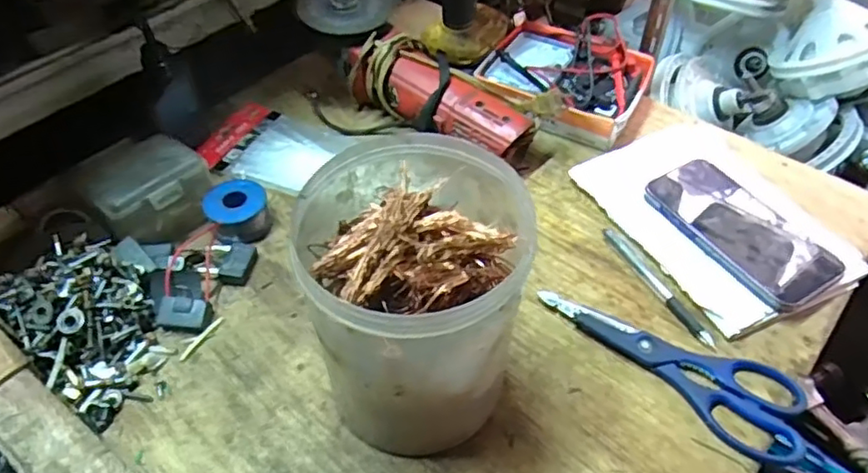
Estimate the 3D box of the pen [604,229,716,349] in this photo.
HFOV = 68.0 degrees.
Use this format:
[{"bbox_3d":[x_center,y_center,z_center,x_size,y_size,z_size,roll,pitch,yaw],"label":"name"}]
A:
[{"bbox_3d":[0.184,0.039,0.535,0.012,0.008,0.134,-21,53,-17],"label":"pen"}]

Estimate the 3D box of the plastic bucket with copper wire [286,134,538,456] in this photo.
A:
[{"bbox_3d":[-0.010,0.046,0.420,0.124,0.172,0.131,0,49,0],"label":"plastic bucket with copper wire"}]

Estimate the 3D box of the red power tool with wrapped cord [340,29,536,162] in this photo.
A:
[{"bbox_3d":[0.007,-0.140,0.645,0.202,0.073,0.076,32,56,24],"label":"red power tool with wrapped cord"}]

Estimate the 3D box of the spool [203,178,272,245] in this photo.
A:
[{"bbox_3d":[-0.174,-0.025,0.573,0.052,0.029,0.064,-11,50,-10],"label":"spool"}]

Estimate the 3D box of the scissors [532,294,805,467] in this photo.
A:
[{"bbox_3d":[0.183,0.086,0.490,0.203,0.016,0.069,36,58,27],"label":"scissors"}]

